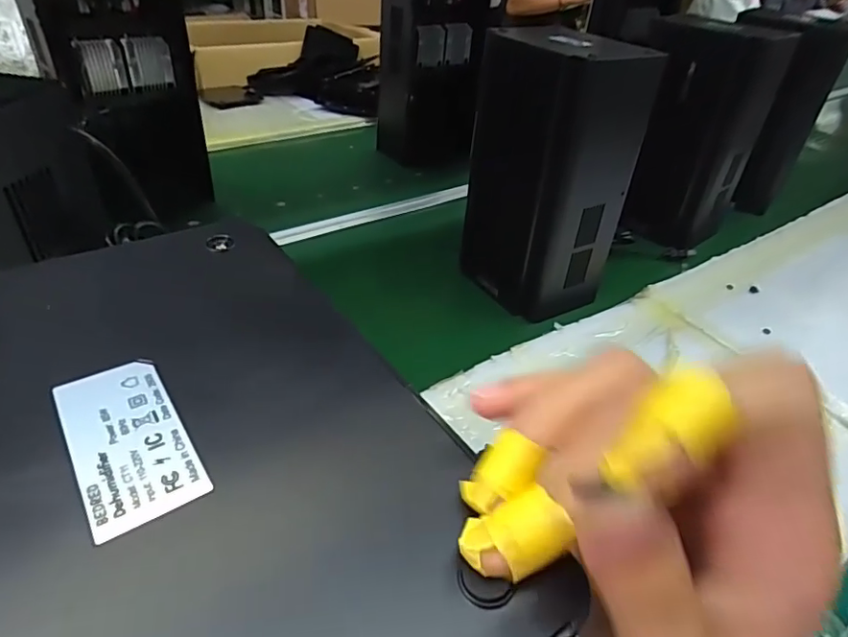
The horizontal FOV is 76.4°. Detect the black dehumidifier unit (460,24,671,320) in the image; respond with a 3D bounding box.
[{"bbox_3d":[0.170,-0.196,0.743,0.136,0.336,0.188,-17,41,-27],"label":"black dehumidifier unit"}]

